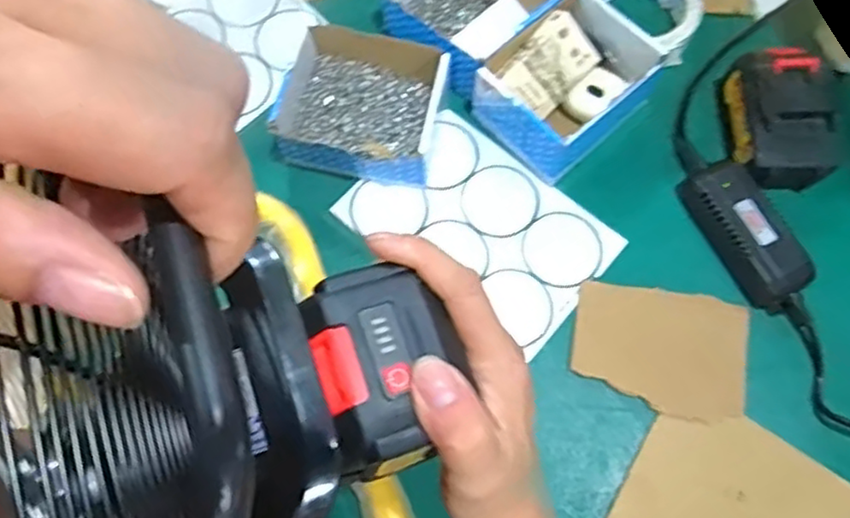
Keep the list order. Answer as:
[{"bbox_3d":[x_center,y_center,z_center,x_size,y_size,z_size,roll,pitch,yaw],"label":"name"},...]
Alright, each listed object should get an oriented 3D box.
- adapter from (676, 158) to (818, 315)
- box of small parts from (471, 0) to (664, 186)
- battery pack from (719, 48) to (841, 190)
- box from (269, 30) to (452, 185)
[{"bbox_3d":[0.270,-0.020,0.574,0.050,0.040,0.130,-26,73,-8],"label":"adapter"},{"bbox_3d":[0.128,-0.154,0.601,0.146,0.072,0.111,-43,76,-13],"label":"box of small parts"},{"bbox_3d":[0.302,-0.124,0.587,0.073,0.064,0.115,-4,71,-1],"label":"battery pack"},{"bbox_3d":[-0.056,-0.127,0.601,0.134,0.069,0.121,17,72,6],"label":"box"}]

